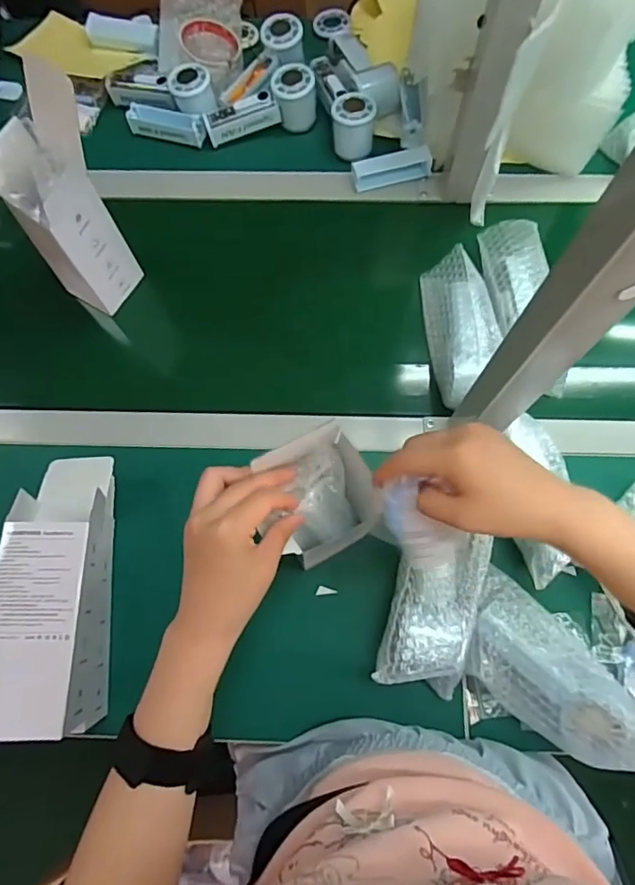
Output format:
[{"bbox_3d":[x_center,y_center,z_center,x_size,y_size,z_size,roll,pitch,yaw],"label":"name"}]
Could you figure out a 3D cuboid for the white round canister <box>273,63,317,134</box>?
[{"bbox_3d":[-0.030,-0.464,0.692,0.059,0.056,0.055,-5,75,-1],"label":"white round canister"}]

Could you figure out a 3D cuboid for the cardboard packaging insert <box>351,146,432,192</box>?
[{"bbox_3d":[0.097,-0.358,0.675,0.103,0.034,0.027,-12,75,-3],"label":"cardboard packaging insert"}]

